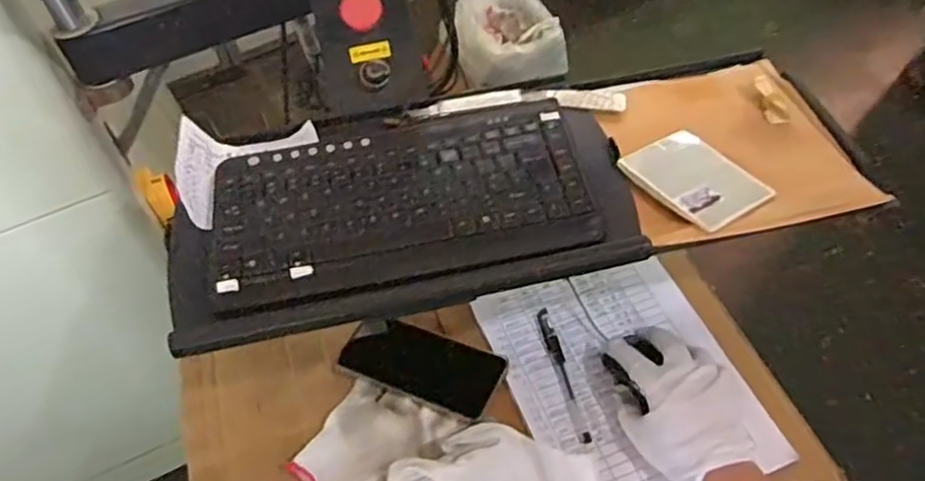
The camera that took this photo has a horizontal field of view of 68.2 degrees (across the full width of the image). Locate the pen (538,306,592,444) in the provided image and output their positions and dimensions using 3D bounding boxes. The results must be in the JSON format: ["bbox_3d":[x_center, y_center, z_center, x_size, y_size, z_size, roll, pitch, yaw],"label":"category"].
[{"bbox_3d":[0.101,0.131,0.681,0.015,0.011,0.148,-13,51,-5],"label":"pen"}]

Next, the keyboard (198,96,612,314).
[{"bbox_3d":[-0.053,-0.037,0.580,0.311,0.025,0.161,-12,51,-4],"label":"keyboard"}]

